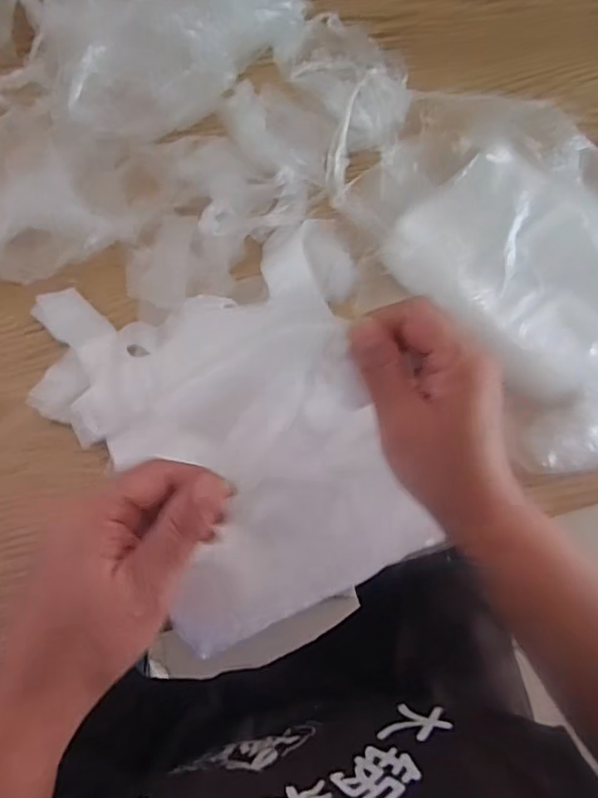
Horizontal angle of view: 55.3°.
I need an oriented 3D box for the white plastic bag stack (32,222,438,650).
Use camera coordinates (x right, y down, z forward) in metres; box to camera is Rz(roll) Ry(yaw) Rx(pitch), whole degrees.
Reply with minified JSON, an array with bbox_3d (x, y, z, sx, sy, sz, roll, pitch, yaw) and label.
[{"bbox_3d":[-0.046,0.018,0.345,0.183,0.027,0.228,-19,76,-6],"label":"white plastic bag stack"}]

